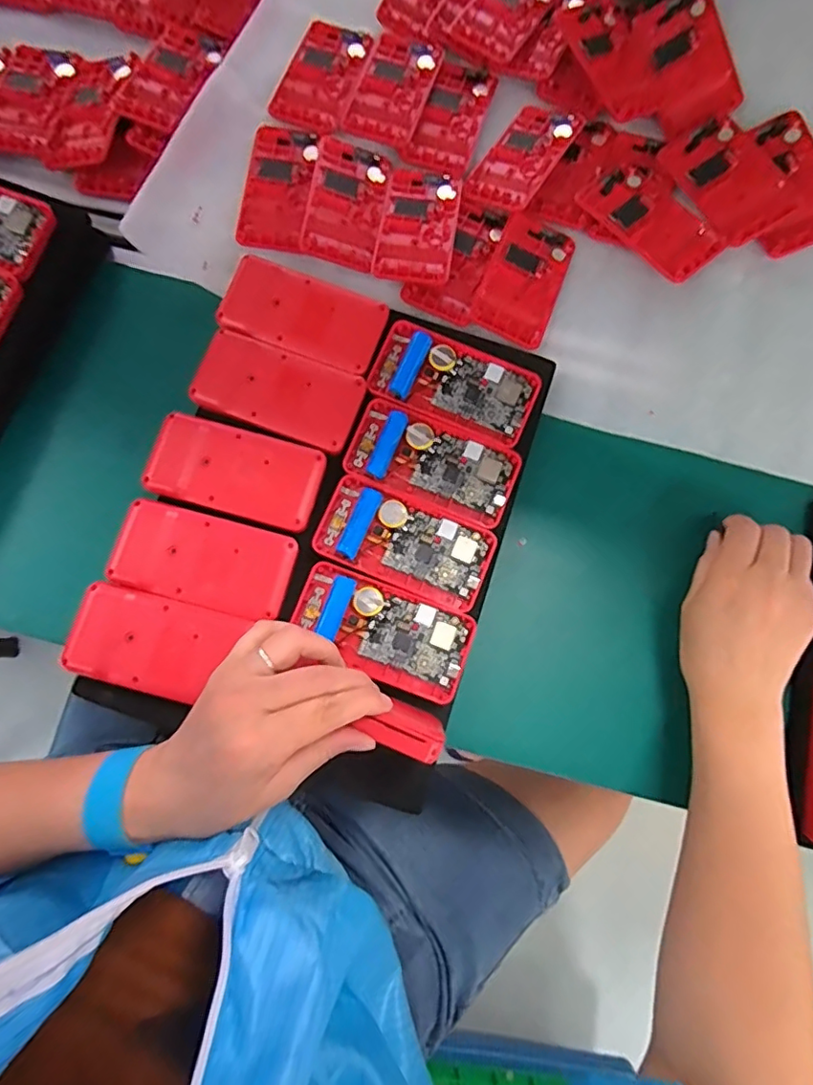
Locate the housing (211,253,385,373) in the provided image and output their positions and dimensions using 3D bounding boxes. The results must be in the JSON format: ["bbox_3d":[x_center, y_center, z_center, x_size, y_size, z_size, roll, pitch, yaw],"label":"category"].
[{"bbox_3d":[-0.079,-0.173,0.414,0.119,0.014,0.063,16,78,2],"label":"housing"}]

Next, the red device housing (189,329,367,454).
[{"bbox_3d":[-0.094,-0.111,0.399,0.118,0.010,0.060,18,78,3],"label":"red device housing"}]

